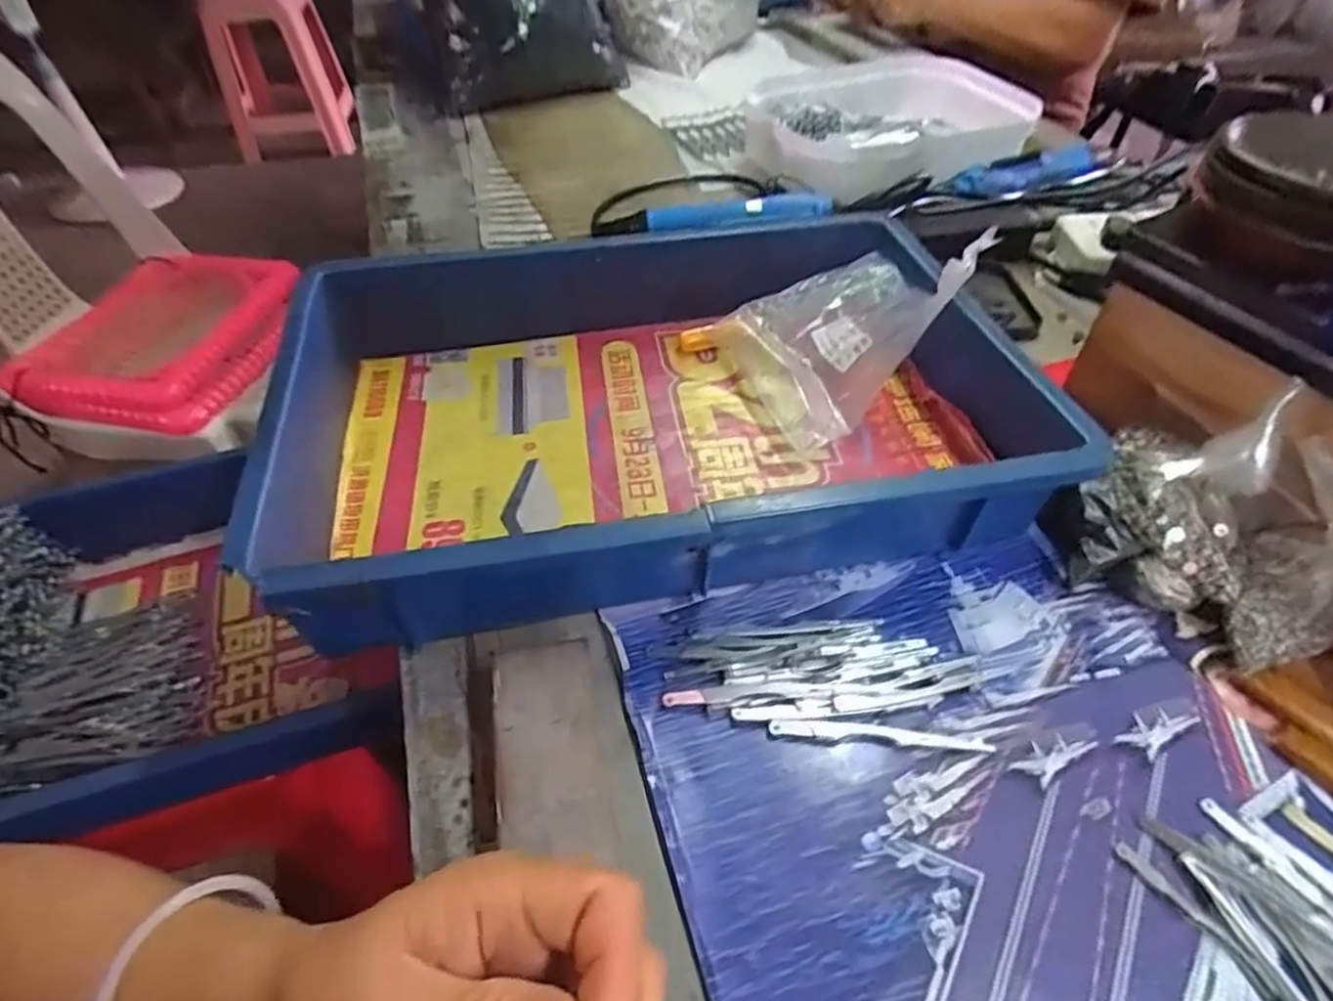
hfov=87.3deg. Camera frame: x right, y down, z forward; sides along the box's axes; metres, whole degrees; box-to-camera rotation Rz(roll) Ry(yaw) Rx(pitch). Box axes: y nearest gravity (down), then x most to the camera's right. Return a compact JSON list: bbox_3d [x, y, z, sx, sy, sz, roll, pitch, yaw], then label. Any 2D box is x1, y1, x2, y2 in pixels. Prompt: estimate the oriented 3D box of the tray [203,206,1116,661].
[{"bbox_3d":[-0.013,-0.069,0.442,0.418,0.078,0.299,-9,48,-9],"label":"tray"}]

